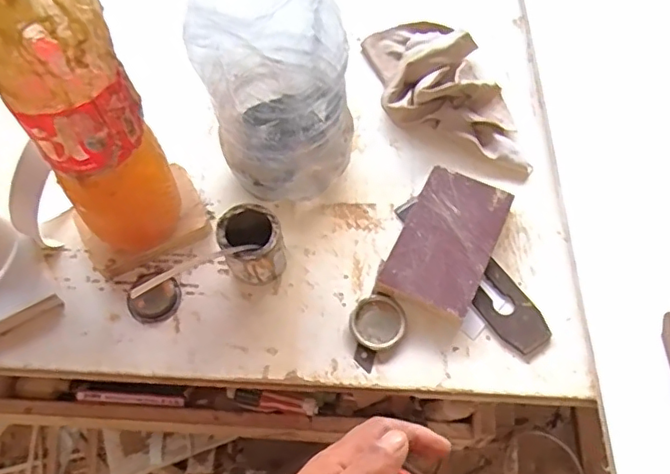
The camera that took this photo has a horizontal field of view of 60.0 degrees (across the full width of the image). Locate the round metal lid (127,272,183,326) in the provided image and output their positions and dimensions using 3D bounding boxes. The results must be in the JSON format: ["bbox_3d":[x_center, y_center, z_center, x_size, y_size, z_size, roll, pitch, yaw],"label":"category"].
[{"bbox_3d":[-0.161,0.052,0.512,0.045,0.008,0.046,0,62,0],"label":"round metal lid"}]

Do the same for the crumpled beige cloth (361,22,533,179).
[{"bbox_3d":[0.111,-0.153,0.589,0.118,0.036,0.224,-18,63,-9],"label":"crumpled beige cloth"}]

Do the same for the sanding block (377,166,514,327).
[{"bbox_3d":[0.100,0.005,0.521,0.079,0.028,0.137,24,65,13],"label":"sanding block"}]

